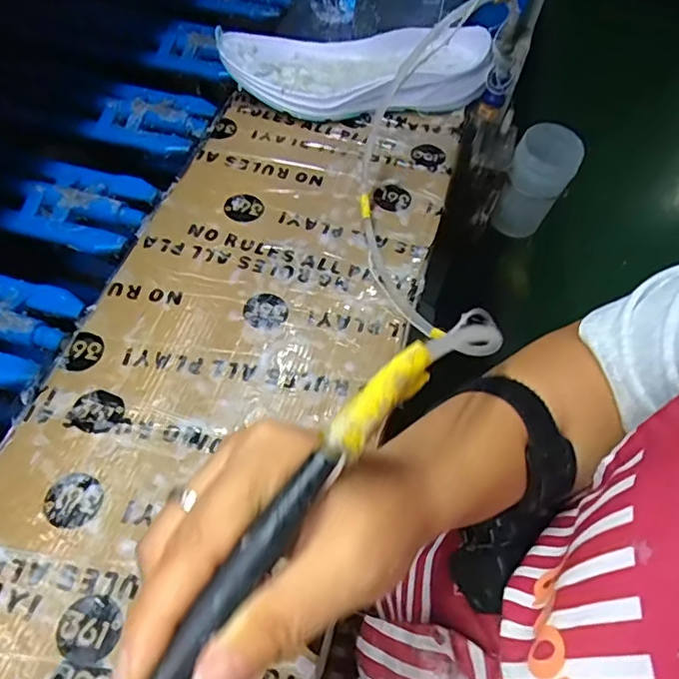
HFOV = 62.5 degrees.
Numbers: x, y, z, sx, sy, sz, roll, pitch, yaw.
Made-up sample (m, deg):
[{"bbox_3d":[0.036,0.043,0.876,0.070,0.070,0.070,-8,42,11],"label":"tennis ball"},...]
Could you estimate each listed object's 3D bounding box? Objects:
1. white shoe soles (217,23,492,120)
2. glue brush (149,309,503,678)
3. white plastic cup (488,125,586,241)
[{"bbox_3d":[0.017,-0.271,0.567,0.266,0.049,0.118,-5,58,-8],"label":"white shoe soles"},{"bbox_3d":[-0.017,0.062,0.164,0.021,0.025,0.212,34,70,20],"label":"glue brush"},{"bbox_3d":[0.244,-0.192,0.696,0.072,0.125,0.068,2,59,-3],"label":"white plastic cup"}]

